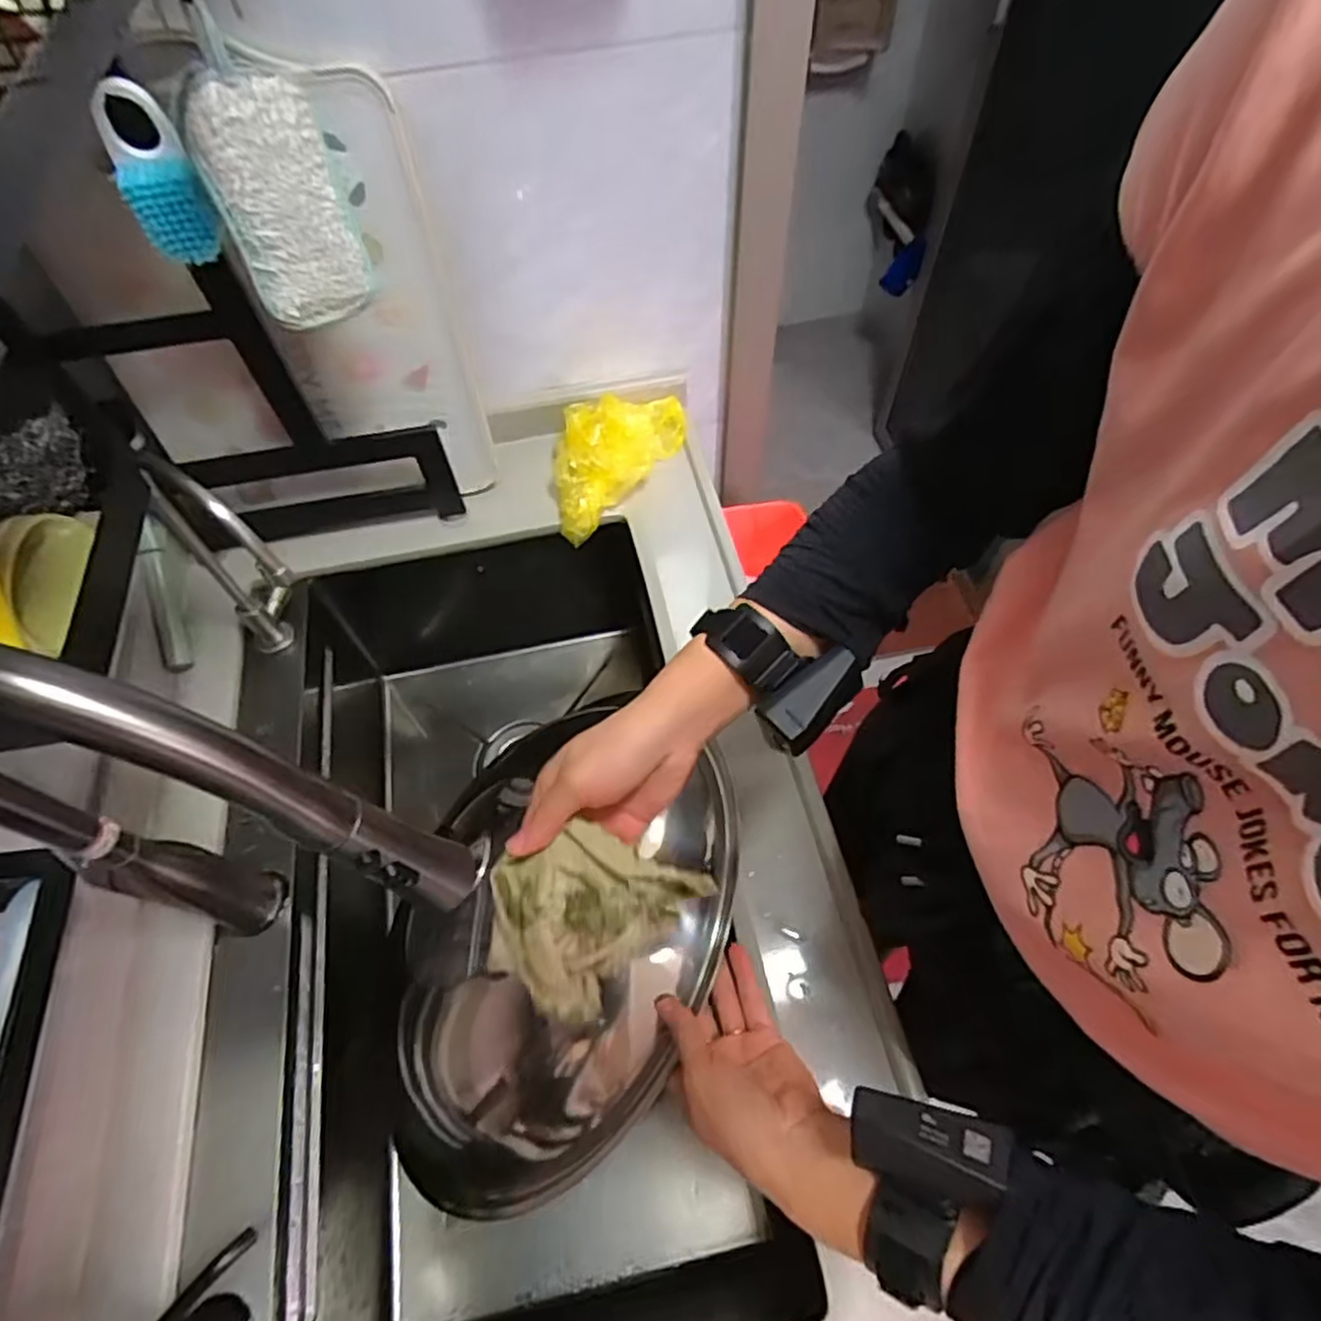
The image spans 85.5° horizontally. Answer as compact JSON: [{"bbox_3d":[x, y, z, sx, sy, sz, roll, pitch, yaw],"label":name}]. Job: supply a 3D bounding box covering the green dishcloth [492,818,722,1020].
[{"bbox_3d":[-0.045,0.146,0.431,0.093,0.043,0.117,39,68,22],"label":"green dishcloth"}]

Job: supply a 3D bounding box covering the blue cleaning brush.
[{"bbox_3d":[-0.321,-0.307,0.455,0.047,0.094,0.038,-28,62,-14],"label":"blue cleaning brush"}]

